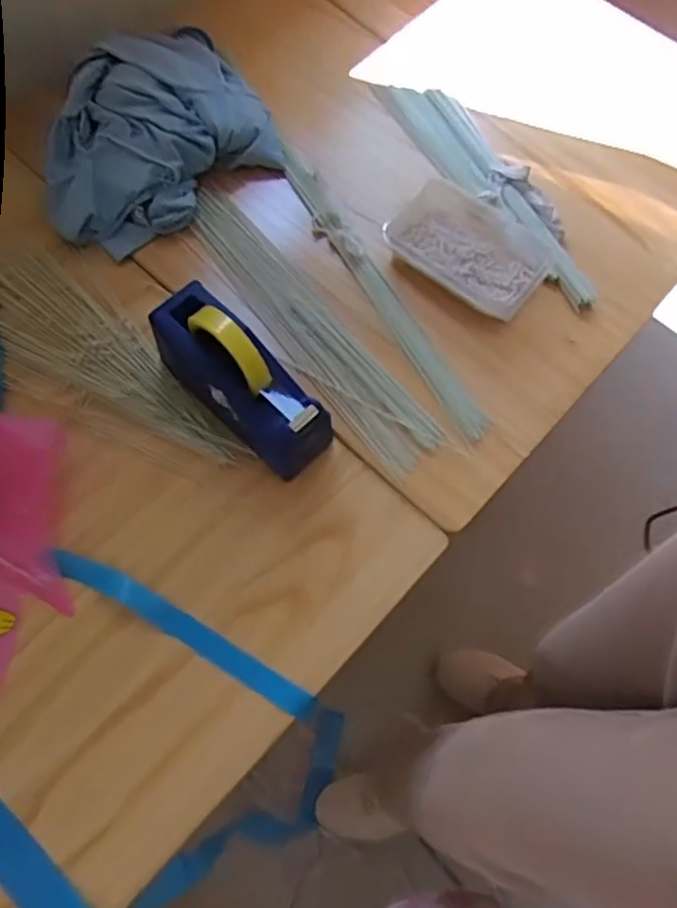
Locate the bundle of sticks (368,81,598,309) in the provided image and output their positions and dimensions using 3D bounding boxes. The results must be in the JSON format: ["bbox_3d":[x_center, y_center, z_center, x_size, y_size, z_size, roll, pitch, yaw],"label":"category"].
[{"bbox_3d":[0.185,-0.347,0.857,0.100,0.030,0.416,-31,74,-13],"label":"bundle of sticks"}]

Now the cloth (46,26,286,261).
[{"bbox_3d":[-0.232,-0.395,0.833,0.288,0.062,0.250,-28,73,-12],"label":"cloth"}]

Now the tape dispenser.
[{"bbox_3d":[-0.100,-0.077,0.686,0.201,0.118,0.068,43,73,12],"label":"tape dispenser"}]

